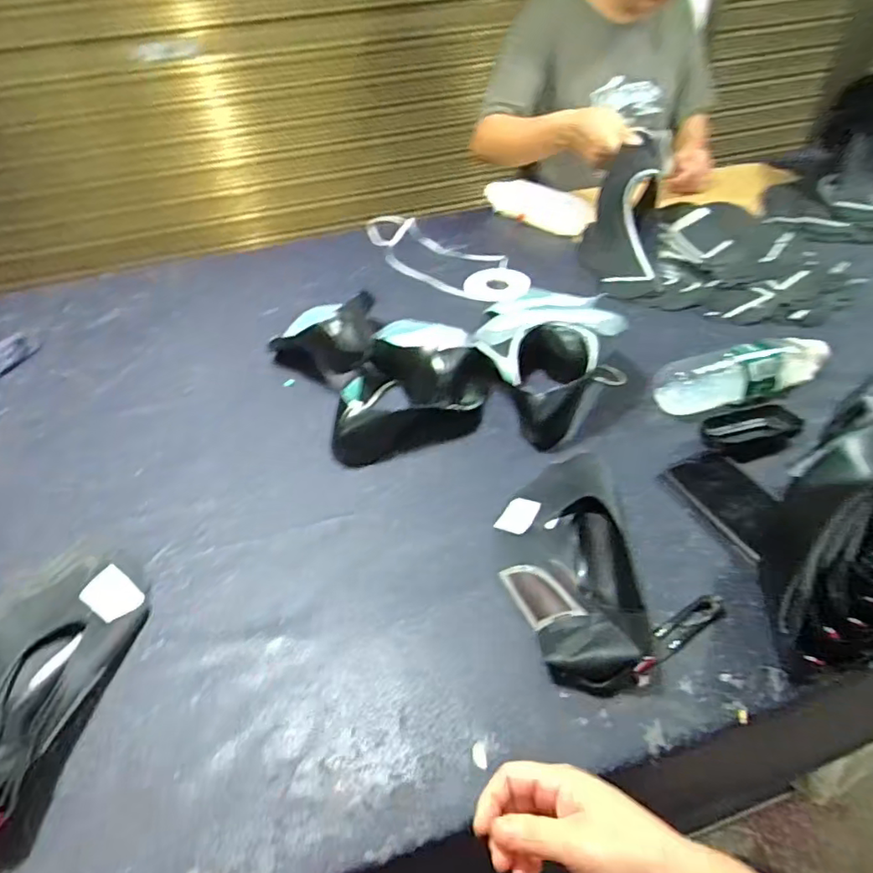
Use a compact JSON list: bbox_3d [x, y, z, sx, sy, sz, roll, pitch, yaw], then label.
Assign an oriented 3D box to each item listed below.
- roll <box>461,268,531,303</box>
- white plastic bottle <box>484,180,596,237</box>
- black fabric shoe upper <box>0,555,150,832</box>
[{"bbox_3d":[0.100,-0.253,0.958,0.106,0.010,0.103,-2,43,2],"label":"roll"},{"bbox_3d":[0.194,-0.450,1.132,0.233,0.063,0.053,28,52,30],"label":"white plastic bottle"},{"bbox_3d":[-0.343,0.186,0.472,0.148,0.044,0.244,2,43,6],"label":"black fabric shoe upper"}]

